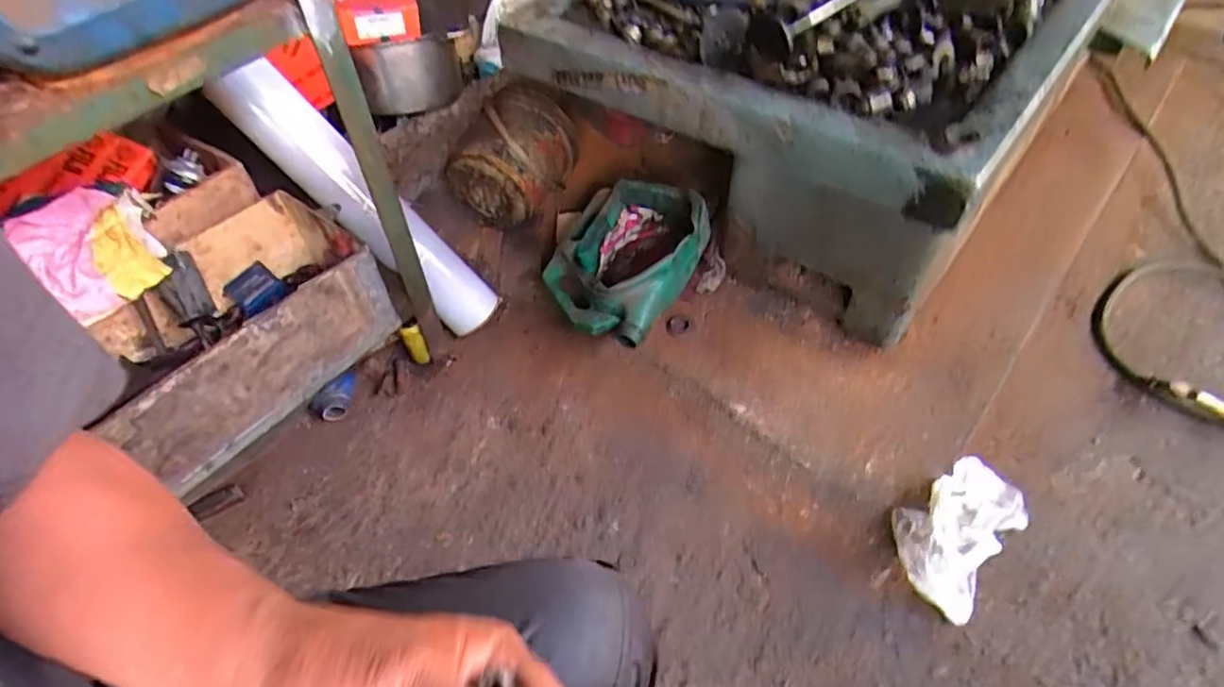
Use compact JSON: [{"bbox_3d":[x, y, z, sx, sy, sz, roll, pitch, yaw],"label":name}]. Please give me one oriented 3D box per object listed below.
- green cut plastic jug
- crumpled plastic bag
[{"bbox_3d":[0.027,-0.130,1.084,0.199,0.146,0.299,21,54,20],"label":"green cut plastic jug"},{"bbox_3d":[0.472,0.243,0.861,0.135,0.073,0.223,37,59,27],"label":"crumpled plastic bag"}]

